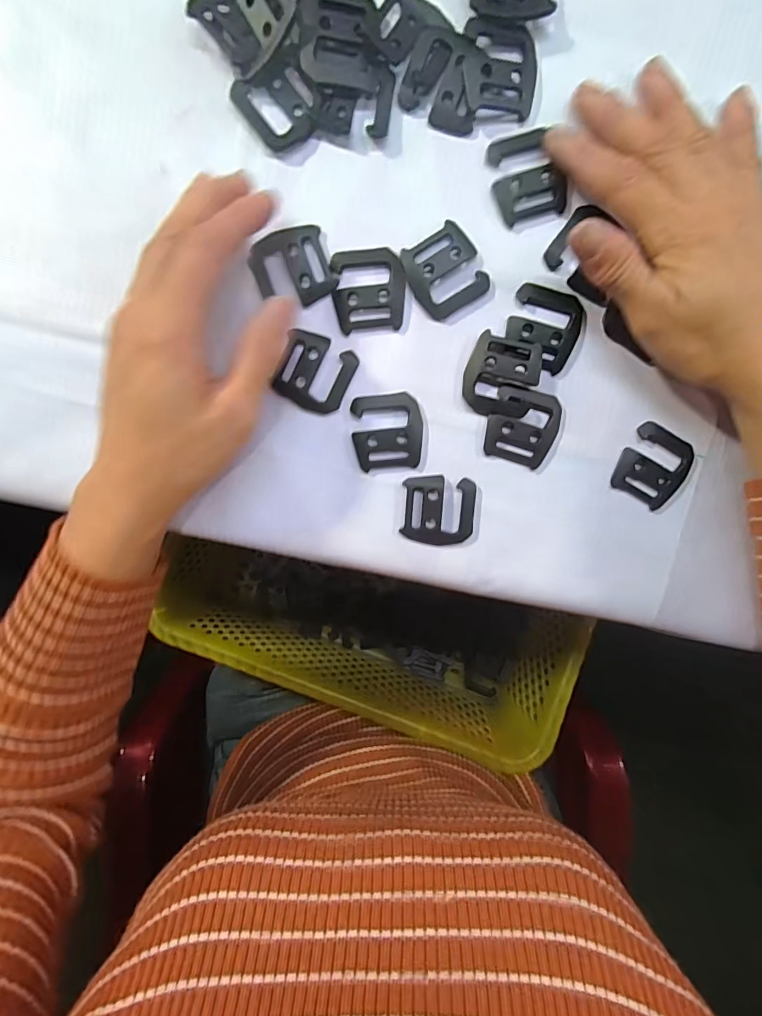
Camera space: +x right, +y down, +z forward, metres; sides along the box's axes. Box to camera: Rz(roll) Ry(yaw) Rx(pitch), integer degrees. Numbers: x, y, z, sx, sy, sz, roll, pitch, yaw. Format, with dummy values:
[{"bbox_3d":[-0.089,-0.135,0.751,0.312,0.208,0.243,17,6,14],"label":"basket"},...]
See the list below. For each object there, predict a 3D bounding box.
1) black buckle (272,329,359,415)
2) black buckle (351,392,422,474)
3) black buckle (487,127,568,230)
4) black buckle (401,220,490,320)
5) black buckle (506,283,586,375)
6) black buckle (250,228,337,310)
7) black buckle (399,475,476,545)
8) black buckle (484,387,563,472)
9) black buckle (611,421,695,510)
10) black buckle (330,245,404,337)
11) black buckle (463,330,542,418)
[{"bbox_3d":[-0.034,-0.069,0.226,0.036,0.004,0.036,24,97,-4],"label":"black buckle"},{"bbox_3d":[0.004,-0.040,0.231,0.036,0.004,0.039,-5,98,0],"label":"black buckle"},{"bbox_3d":[0.072,-0.163,0.216,0.034,0.005,0.038,-15,98,1],"label":"black buckle"},{"bbox_3d":[0.032,-0.119,0.221,0.035,0.005,0.037,-29,97,3],"label":"black buckle"},{"bbox_3d":[0.085,-0.092,0.224,0.038,0.005,0.038,19,97,-3],"label":"black buckle"},{"bbox_3d":[-0.045,-0.120,0.219,0.038,0.004,0.037,-21,97,2],"label":"black buckle"},{"bbox_3d":[0.032,0.002,0.237,0.038,0.004,0.036,4,98,-1],"label":"black buckle"},{"bbox_3d":[0.075,-0.043,0.231,0.036,0.004,0.038,17,97,-3],"label":"black buckle"},{"bbox_3d":[0.147,-0.022,0.236,0.036,0.004,0.038,29,96,-4],"label":"black buckle"},{"bbox_3d":[-0.006,-0.110,0.221,0.036,0.004,0.039,-6,98,0],"label":"black buckle"},{"bbox_3d":[0.062,-0.068,0.226,0.036,0.008,0.039,15,97,-3],"label":"black buckle"}]

